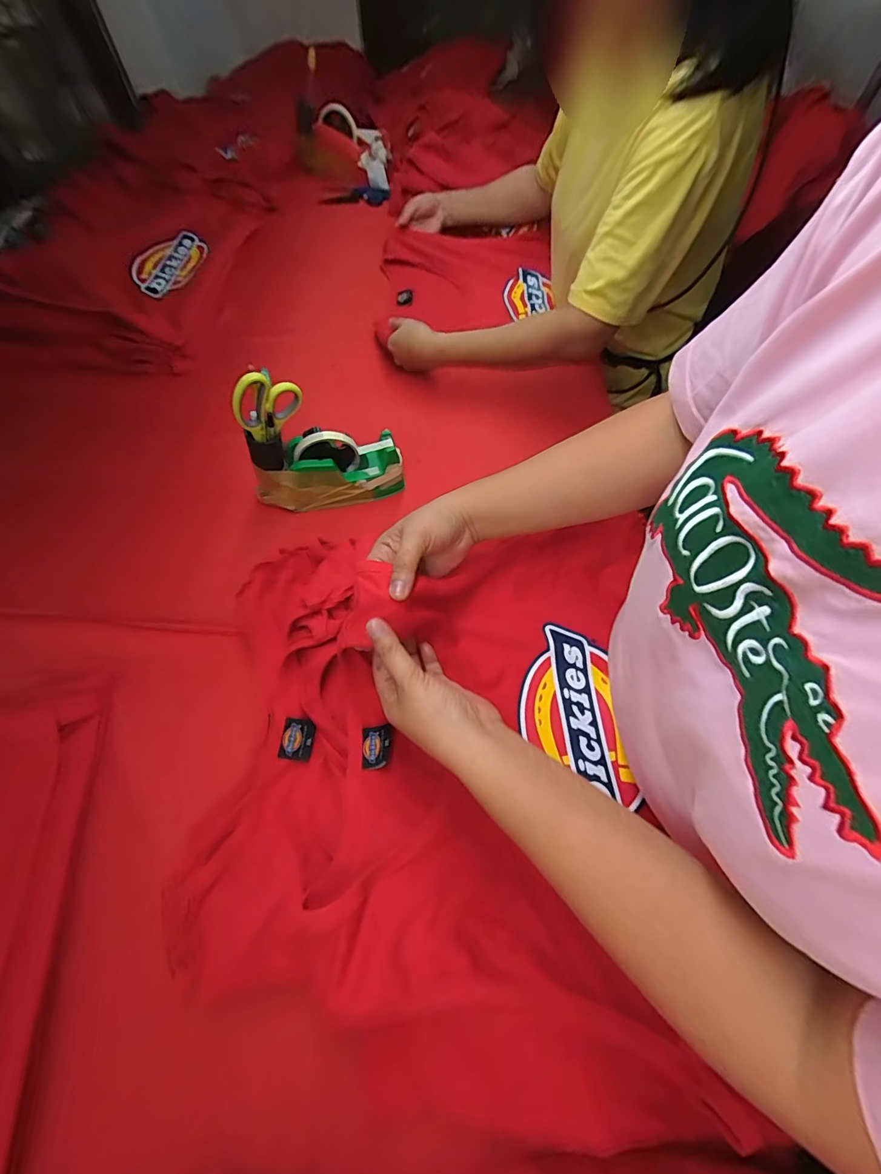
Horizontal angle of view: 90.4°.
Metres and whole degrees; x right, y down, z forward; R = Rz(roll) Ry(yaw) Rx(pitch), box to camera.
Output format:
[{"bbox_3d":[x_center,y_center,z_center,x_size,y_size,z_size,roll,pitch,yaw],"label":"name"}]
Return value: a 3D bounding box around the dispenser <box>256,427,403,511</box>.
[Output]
[{"bbox_3d":[-0.145,-0.159,0.587,0.198,0.109,0.056,-13,62,-6],"label":"dispenser"}]

